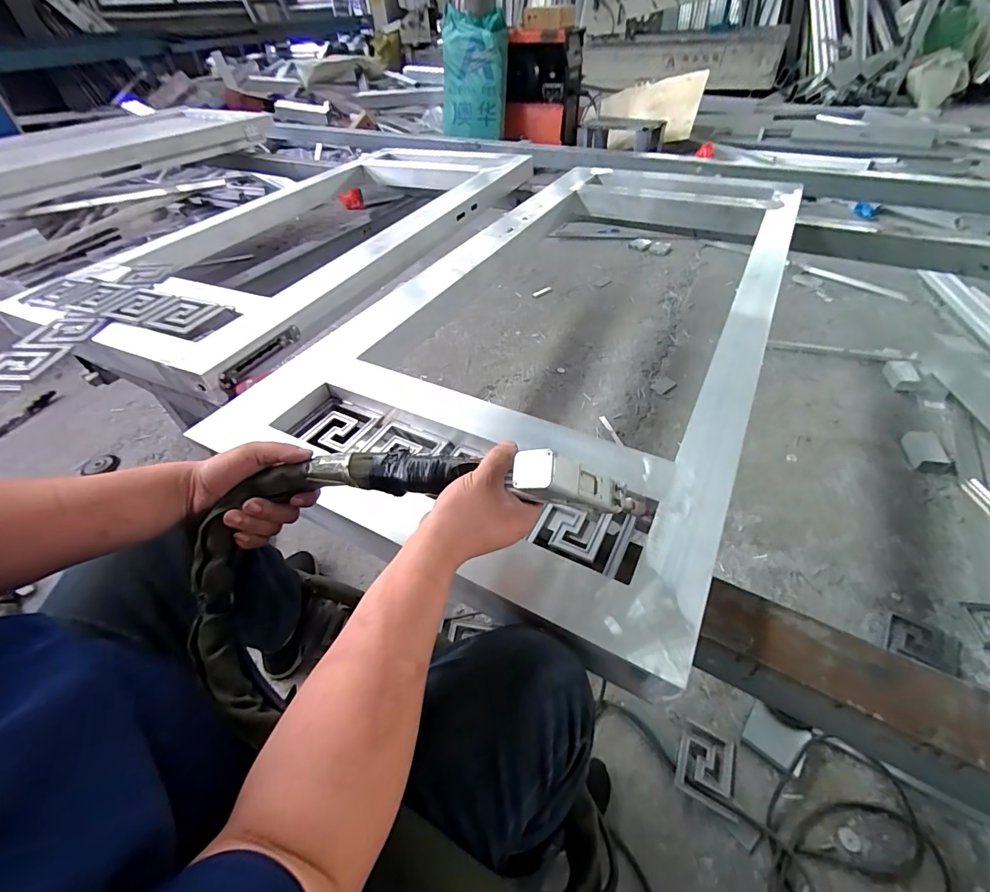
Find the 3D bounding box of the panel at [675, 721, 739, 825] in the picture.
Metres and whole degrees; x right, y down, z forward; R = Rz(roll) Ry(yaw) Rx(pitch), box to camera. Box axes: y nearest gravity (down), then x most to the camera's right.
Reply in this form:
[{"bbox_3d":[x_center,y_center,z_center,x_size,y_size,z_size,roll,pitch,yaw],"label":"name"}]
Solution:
[{"bbox_3d":[0.357,0.537,0.728,0.089,0.024,0.112,18,51,21],"label":"panel"}]

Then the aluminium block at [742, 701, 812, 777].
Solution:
[{"bbox_3d":[0.485,0.506,0.747,0.087,0.018,0.079,32,56,30],"label":"aluminium block"}]

